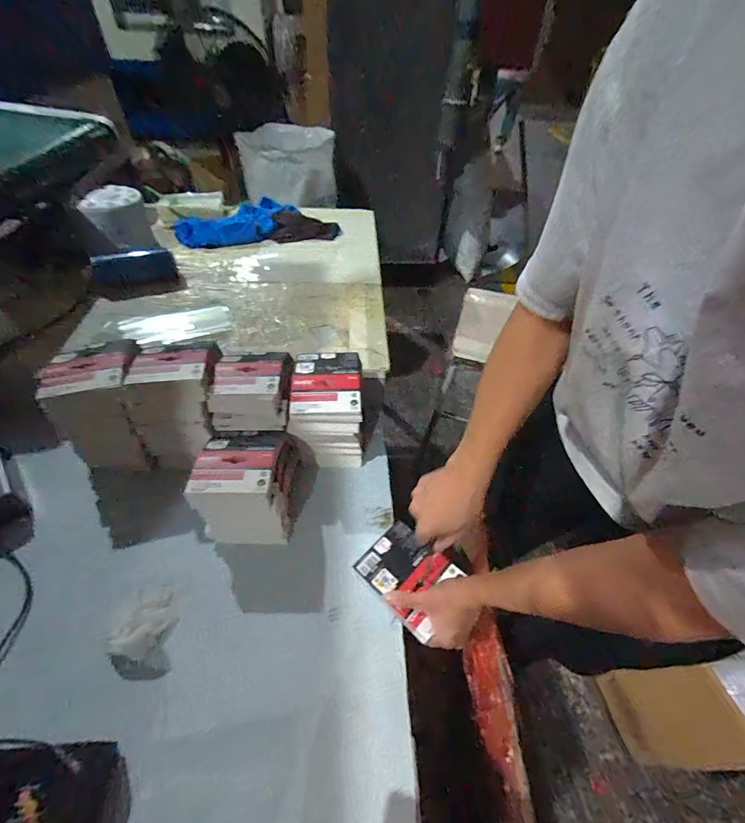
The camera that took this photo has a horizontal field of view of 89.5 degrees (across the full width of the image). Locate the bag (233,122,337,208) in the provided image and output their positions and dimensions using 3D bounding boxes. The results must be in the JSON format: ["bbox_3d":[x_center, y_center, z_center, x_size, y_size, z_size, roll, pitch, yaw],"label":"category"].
[{"bbox_3d":[-0.338,-1.005,1.581,0.399,0.290,0.181,-12,49,-14],"label":"bag"}]

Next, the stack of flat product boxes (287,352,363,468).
[{"bbox_3d":[-0.074,-0.004,0.618,0.110,0.139,0.135,1,49,-6],"label":"stack of flat product boxes"}]

